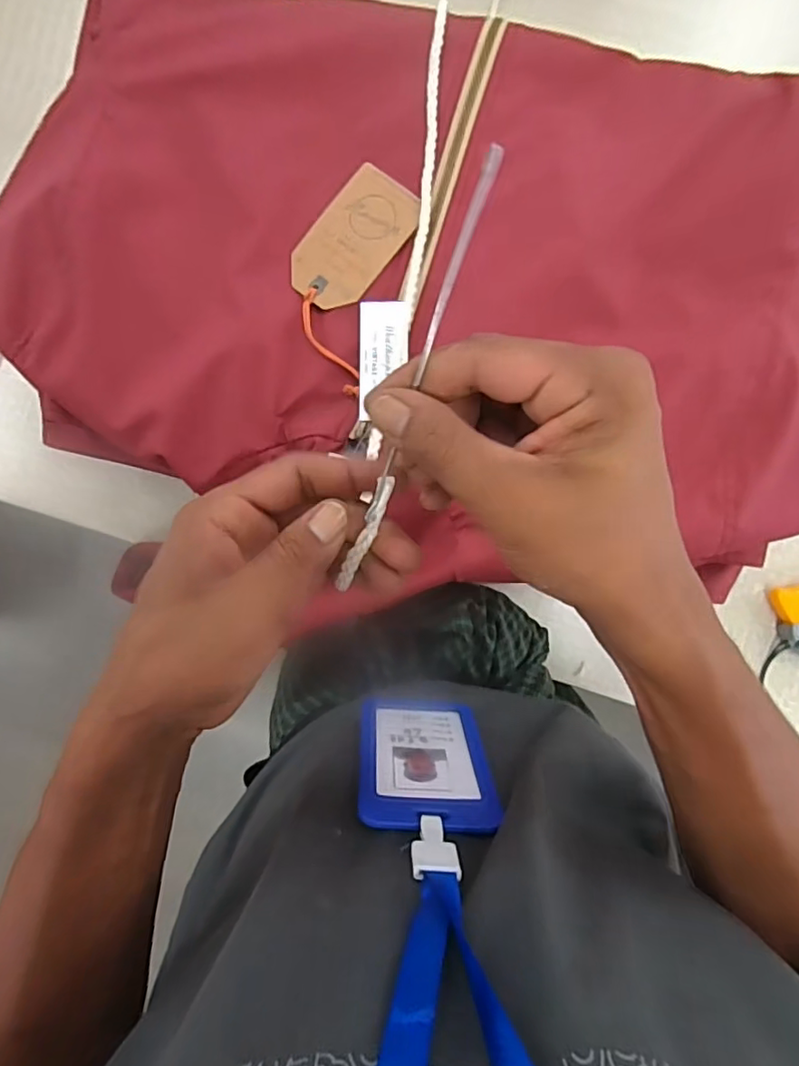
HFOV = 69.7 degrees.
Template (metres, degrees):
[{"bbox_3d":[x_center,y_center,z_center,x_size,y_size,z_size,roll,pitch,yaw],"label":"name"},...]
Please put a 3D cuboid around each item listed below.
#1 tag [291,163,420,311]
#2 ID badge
[{"bbox_3d":[-0.032,-0.199,0.392,0.056,0.004,0.096,40,92,3],"label":"tag"},{"bbox_3d":[0.013,0.122,0.314,0.068,0.117,0.004,4,102,-3],"label":"ID badge"}]

